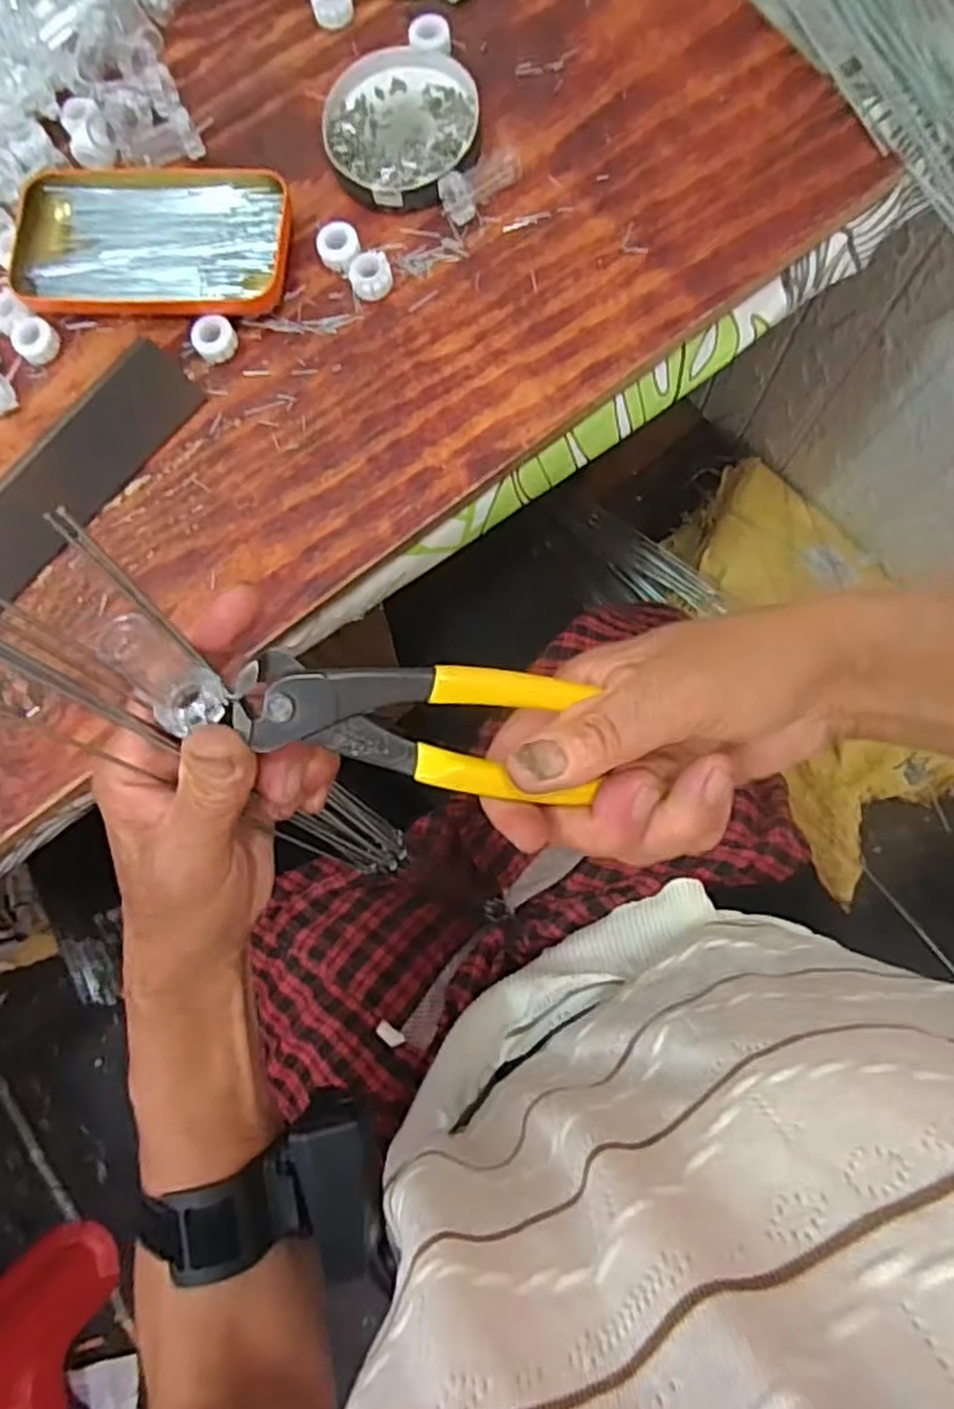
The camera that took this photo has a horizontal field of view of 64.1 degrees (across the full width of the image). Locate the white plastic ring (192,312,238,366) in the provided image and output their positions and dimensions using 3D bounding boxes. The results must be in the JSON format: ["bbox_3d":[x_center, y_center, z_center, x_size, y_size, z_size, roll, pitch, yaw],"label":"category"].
[{"bbox_3d":[-0.137,-0.191,0.398,0.021,0.012,0.022,0,85,2],"label":"white plastic ring"}]

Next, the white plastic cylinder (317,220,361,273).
[{"bbox_3d":[-0.071,-0.237,0.397,0.022,0.012,0.021,0,85,2],"label":"white plastic cylinder"}]

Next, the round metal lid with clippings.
[{"bbox_3d":[-0.039,-0.305,0.400,0.079,0.013,0.086,0,85,2],"label":"round metal lid with clippings"}]

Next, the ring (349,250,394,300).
[{"bbox_3d":[-0.055,-0.222,0.393,0.022,0.012,0.020,0,85,2],"label":"ring"}]

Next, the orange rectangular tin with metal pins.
[{"bbox_3d":[-0.171,-0.248,0.404,0.148,0.019,0.081,6,85,3],"label":"orange rectangular tin with metal pins"}]

